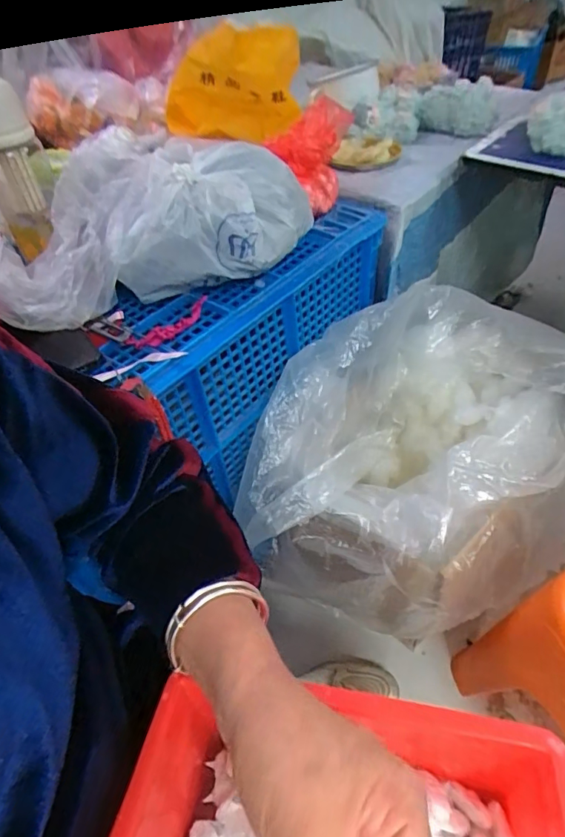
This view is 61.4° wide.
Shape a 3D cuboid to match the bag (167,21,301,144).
[{"bbox_3d":[-0.085,-0.487,0.714,0.243,0.140,0.048,10,46,39],"label":"bag"}]

